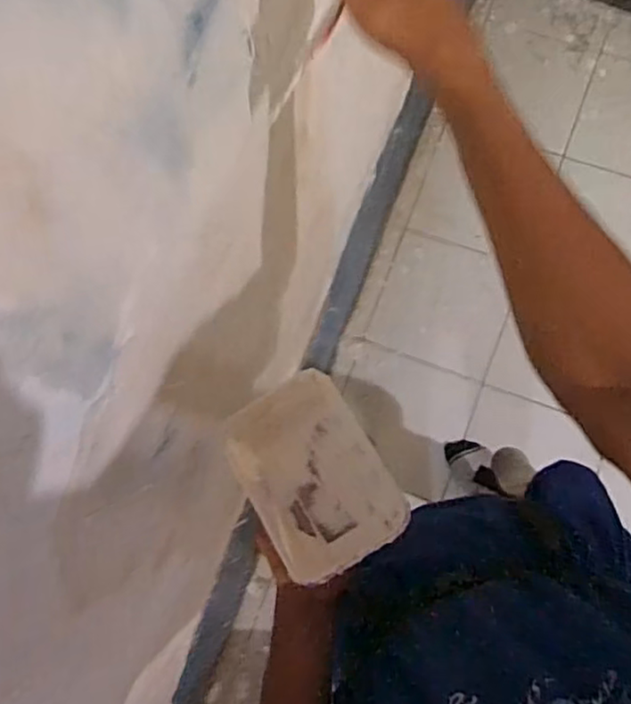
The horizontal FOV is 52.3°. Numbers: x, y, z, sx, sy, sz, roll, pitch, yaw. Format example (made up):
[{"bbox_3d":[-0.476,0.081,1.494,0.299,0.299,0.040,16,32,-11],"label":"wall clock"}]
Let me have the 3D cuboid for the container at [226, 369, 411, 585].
[{"bbox_3d":[-0.002,0.113,0.597,0.121,0.051,0.170,-32,80,-1],"label":"container"}]

